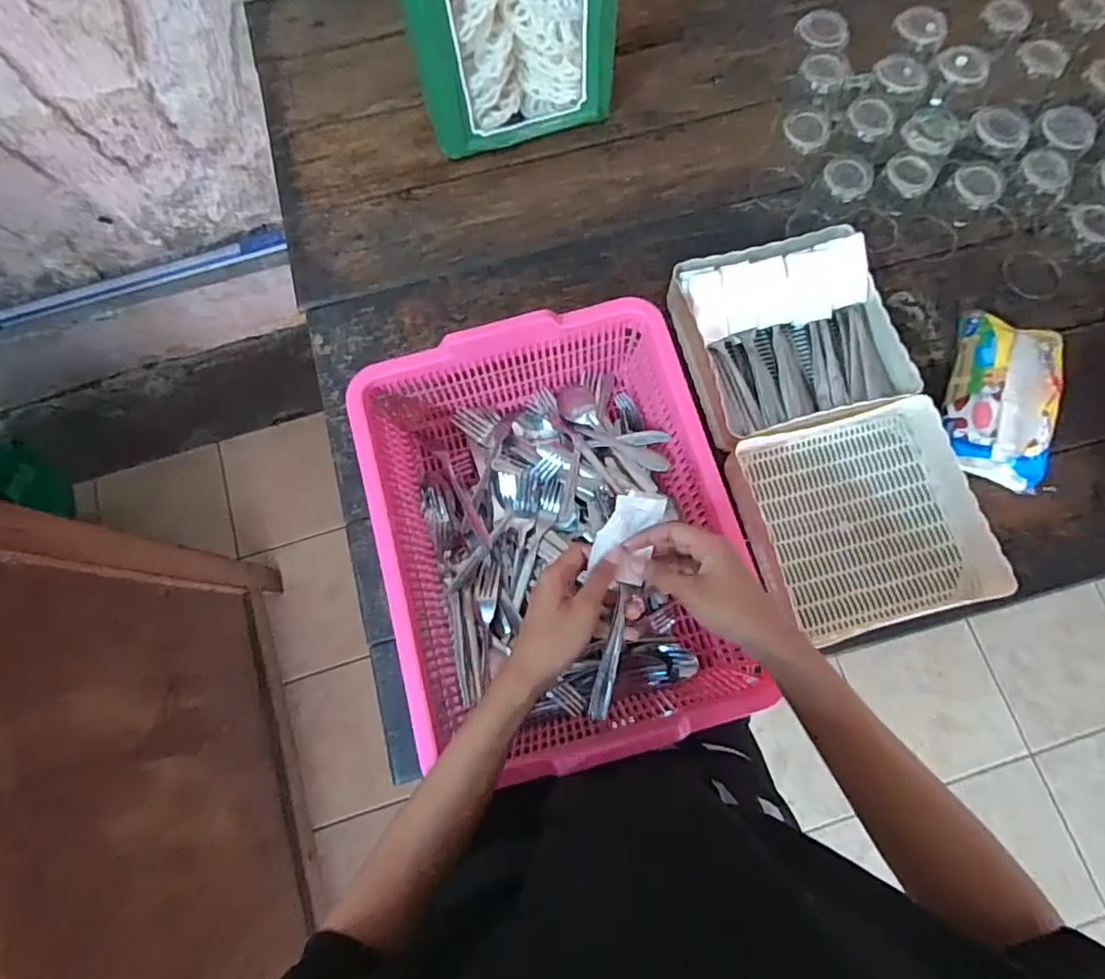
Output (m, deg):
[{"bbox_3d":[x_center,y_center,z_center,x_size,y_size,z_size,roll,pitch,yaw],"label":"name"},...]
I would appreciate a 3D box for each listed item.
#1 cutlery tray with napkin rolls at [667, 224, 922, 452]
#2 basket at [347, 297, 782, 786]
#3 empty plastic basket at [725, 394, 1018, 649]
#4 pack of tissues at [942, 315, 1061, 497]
[{"bbox_3d":[0.259,-0.172,0.661,0.215,0.063,0.207,-16,75,-3],"label":"cutlery tray with napkin rolls"},{"bbox_3d":[0.000,0.040,0.576,0.306,0.121,0.387,-15,75,-3],"label":"basket"},{"bbox_3d":[0.315,0.029,0.609,0.217,0.054,0.222,-15,75,-2],"label":"empty plastic basket"},{"bbox_3d":[0.486,-0.102,0.642,0.108,0.056,0.193,13,76,5],"label":"pack of tissues"}]

